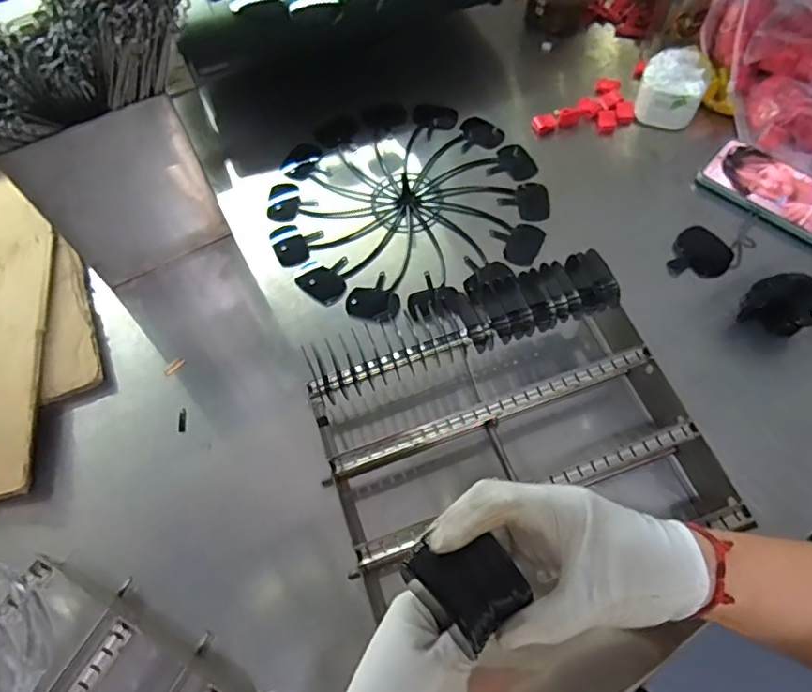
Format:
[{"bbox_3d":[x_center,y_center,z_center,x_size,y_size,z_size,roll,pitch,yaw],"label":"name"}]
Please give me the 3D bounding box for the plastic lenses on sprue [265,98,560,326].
[{"bbox_3d":[0.005,-0.173,0.695,0.326,0.055,0.315,-4,64,-2],"label":"plastic lenses on sprue"}]

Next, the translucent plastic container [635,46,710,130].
[{"bbox_3d":[0.337,-0.329,0.704,0.077,0.053,0.086,19,66,10],"label":"translucent plastic container"}]

